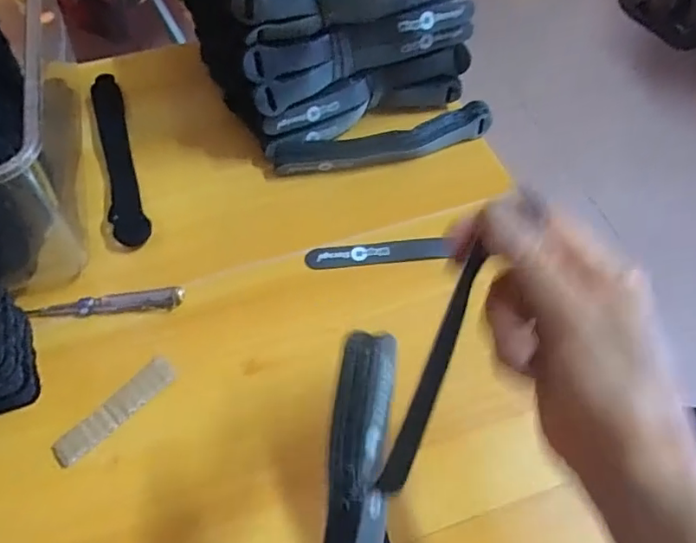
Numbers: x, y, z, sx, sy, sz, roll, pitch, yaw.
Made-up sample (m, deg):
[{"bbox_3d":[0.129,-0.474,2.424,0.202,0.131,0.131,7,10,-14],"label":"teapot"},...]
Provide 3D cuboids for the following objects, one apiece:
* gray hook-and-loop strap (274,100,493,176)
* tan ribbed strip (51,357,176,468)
[{"bbox_3d":[0.033,-0.117,0.492,0.197,0.028,0.031,-11,60,-8],"label":"gray hook-and-loop strap"},{"bbox_3d":[-0.157,0.094,0.373,0.020,0.004,0.088,39,65,20],"label":"tan ribbed strip"}]

